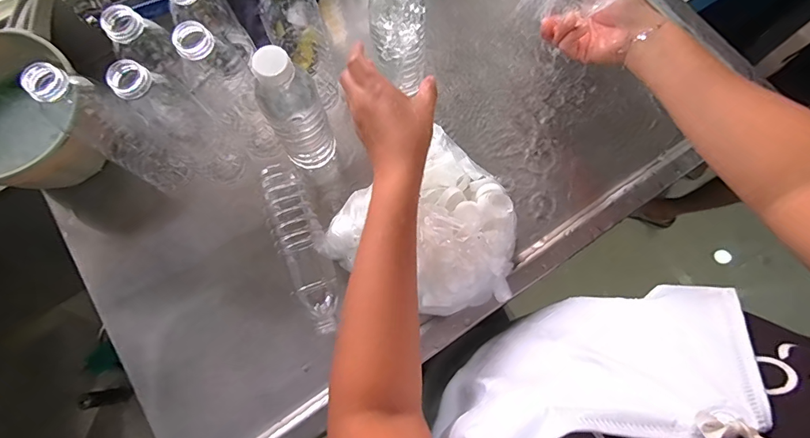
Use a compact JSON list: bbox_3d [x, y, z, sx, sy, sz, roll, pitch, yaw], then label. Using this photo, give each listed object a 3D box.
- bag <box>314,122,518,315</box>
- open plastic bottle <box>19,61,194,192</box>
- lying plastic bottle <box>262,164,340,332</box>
[{"bbox_3d":[0.037,0.022,0.479,0.194,0.090,0.191,-40,78,-10],"label":"bag"},{"bbox_3d":[-0.307,-0.089,0.451,0.055,0.200,0.057,0,75,0],"label":"open plastic bottle"},{"bbox_3d":[-0.122,0.034,0.498,0.051,0.050,0.200,-20,75,-5],"label":"lying plastic bottle"}]

